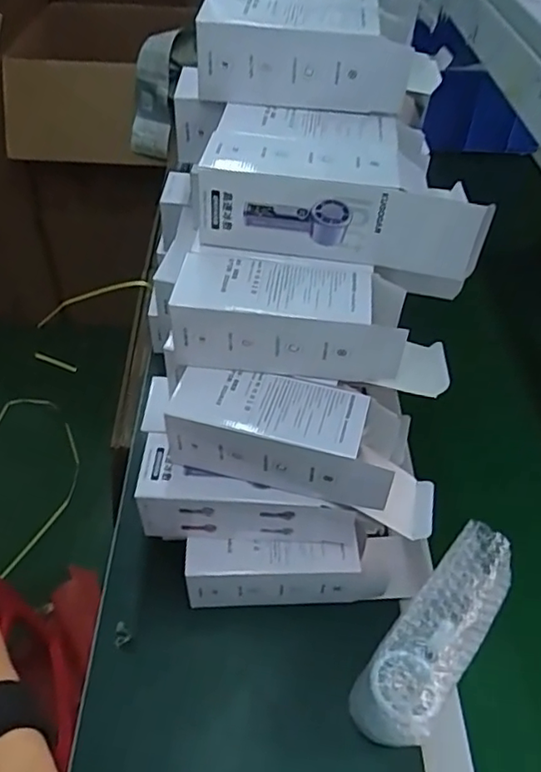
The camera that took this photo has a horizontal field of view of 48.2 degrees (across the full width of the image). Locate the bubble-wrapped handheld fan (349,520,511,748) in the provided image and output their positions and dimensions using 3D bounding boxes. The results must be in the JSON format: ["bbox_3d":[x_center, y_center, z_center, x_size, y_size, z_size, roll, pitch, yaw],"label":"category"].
[{"bbox_3d":[0.149,0.225,0.542,0.068,0.086,0.203,32,53,25],"label":"bubble-wrapped handheld fan"}]

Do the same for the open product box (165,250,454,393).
[{"bbox_3d":[0.037,-0.056,0.524,0.240,0.077,0.083,7,47,4],"label":"open product box"}]

